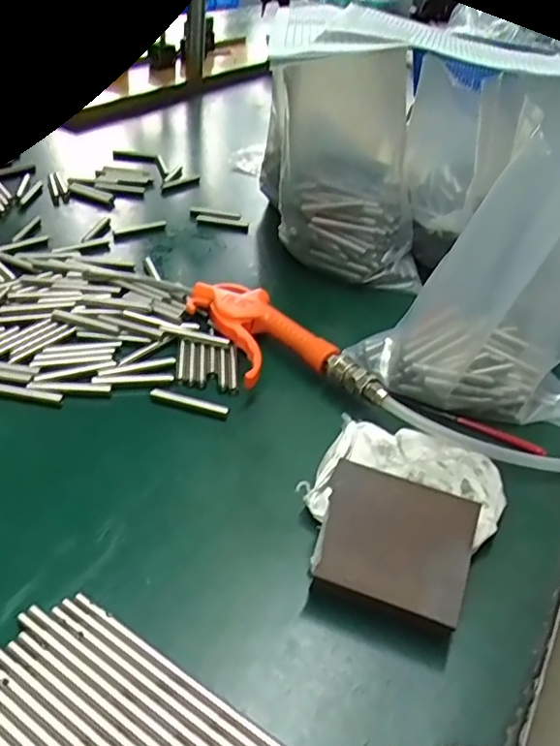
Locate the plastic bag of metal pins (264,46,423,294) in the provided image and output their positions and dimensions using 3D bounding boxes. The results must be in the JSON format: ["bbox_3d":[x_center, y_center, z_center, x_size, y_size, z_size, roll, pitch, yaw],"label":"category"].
[{"bbox_3d":[0.062,-0.182,0.516,0.146,0.178,0.081,9,39,3],"label":"plastic bag of metal pins"}]

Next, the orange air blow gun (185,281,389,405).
[{"bbox_3d":[-0.011,-0.017,0.457,0.076,0.029,0.179,-21,46,-30],"label":"orange air blow gun"}]

